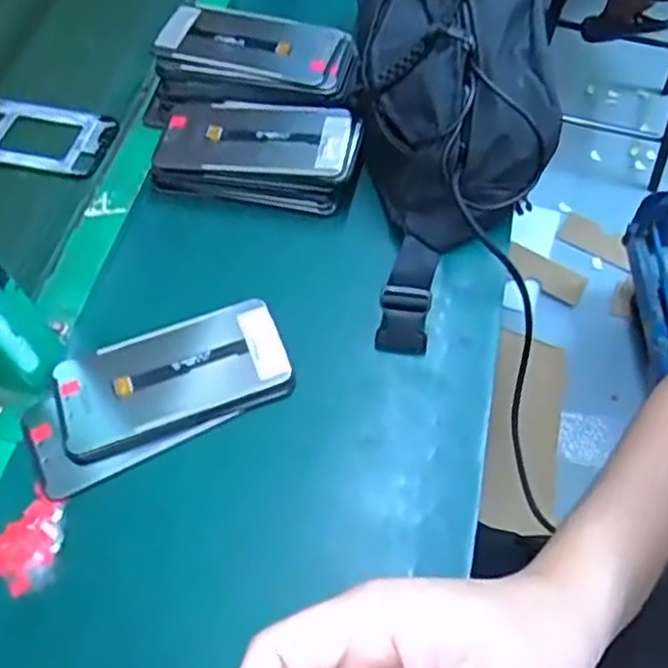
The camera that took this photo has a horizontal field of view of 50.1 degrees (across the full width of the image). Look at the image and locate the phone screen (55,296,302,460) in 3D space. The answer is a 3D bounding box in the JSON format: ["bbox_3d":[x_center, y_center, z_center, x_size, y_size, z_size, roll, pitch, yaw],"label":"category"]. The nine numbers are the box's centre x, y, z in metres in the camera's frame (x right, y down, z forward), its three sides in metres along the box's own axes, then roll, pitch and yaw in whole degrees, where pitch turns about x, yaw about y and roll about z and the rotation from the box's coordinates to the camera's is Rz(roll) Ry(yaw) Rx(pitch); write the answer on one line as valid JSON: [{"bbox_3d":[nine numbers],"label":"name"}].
[{"bbox_3d":[-0.111,0.029,0.491,0.155,0.005,0.080,-19,63,-7],"label":"phone screen"}]

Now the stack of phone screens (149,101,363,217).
[{"bbox_3d":[-0.066,-0.146,0.586,0.174,0.053,0.082,8,59,7],"label":"stack of phone screens"}]

